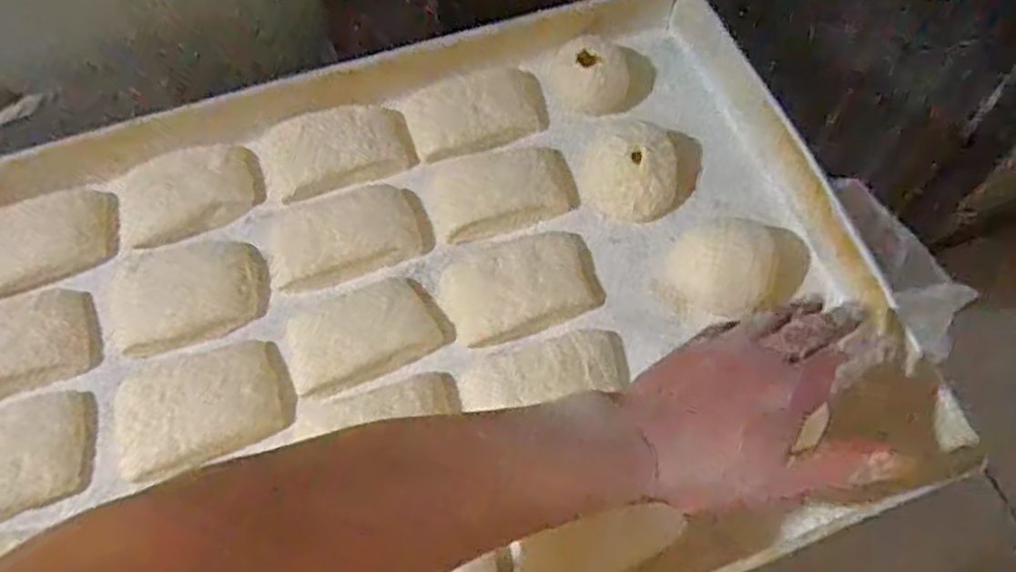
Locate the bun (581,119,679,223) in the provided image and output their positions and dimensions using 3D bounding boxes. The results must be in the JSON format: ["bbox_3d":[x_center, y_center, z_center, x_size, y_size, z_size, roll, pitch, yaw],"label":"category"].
[{"bbox_3d":[0.090,-0.084,0.533,0.068,0.035,0.067,-1,64,2],"label":"bun"}]

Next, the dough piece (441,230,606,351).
[{"bbox_3d":[0.010,-0.002,0.504,0.106,0.026,0.067,-18,64,-6],"label":"dough piece"}]

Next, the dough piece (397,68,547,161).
[{"bbox_3d":[-0.024,-0.133,0.570,0.110,0.024,0.063,-13,64,-4],"label":"dough piece"}]

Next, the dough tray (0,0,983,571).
[{"bbox_3d":[-0.078,0.023,0.487,0.622,0.042,0.436,-18,64,-6],"label":"dough tray"}]

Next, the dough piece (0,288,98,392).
[{"bbox_3d":[-0.341,0.039,0.511,0.096,0.020,0.067,-22,65,-8],"label":"dough piece"}]

